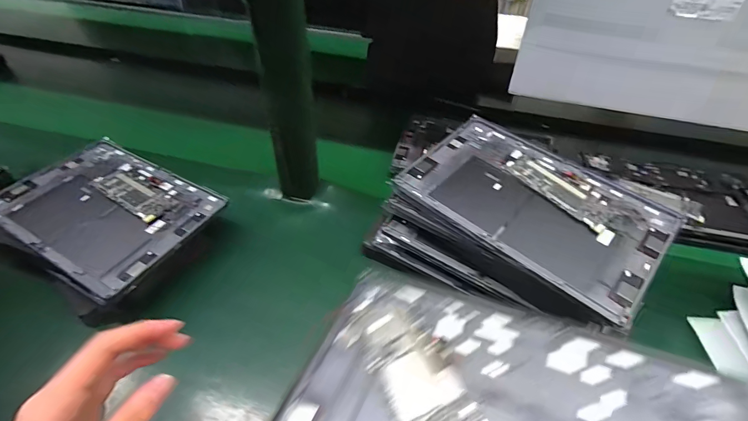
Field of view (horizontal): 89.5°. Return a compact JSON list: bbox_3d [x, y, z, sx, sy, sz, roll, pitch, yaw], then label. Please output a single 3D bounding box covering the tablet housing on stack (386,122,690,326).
[{"bbox_3d":[0.175,-0.015,0.416,0.256,0.017,0.174,34,52,28],"label":"tablet housing on stack"}]

